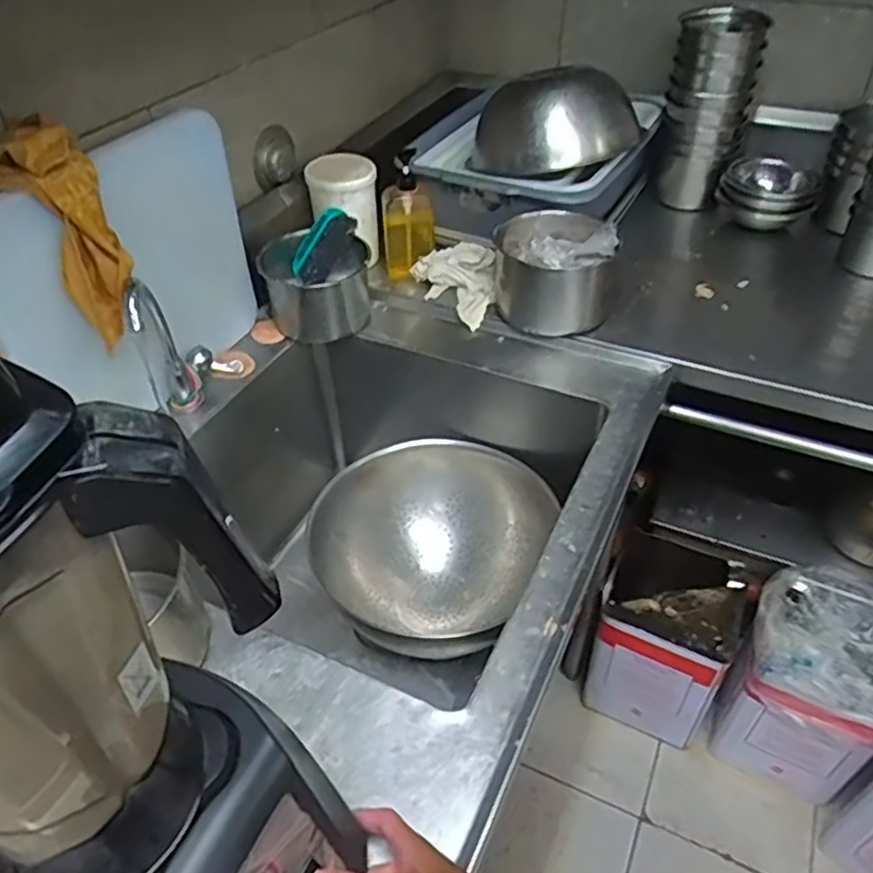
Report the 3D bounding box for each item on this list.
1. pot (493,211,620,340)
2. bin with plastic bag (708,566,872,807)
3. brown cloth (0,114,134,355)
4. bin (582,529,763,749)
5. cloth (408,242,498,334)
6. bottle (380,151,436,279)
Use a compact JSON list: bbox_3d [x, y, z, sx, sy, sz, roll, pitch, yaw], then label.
[{"bbox_3d":[0.183,-0.254,1.120,0.178,0.151,0.158,6,43,8],"label":"pot"},{"bbox_3d":[0.717,0.474,1.349,0.259,0.345,0.279,25,49,26],"label":"bin with plastic bag"},{"bbox_3d":[-0.411,-0.225,0.796,0.088,0.218,0.121,-30,50,-27],"label":"brown cloth"},{"bbox_3d":[0.469,0.419,1.452,0.243,0.356,0.259,24,48,25],"label":"bin"},{"bbox_3d":[0.029,-0.254,1.180,0.135,0.079,0.158,-1,43,1],"label":"cloth"},{"bbox_3d":[-0.051,-0.369,1.211,0.083,0.208,0.072,-6,43,-5],"label":"bottle"}]

